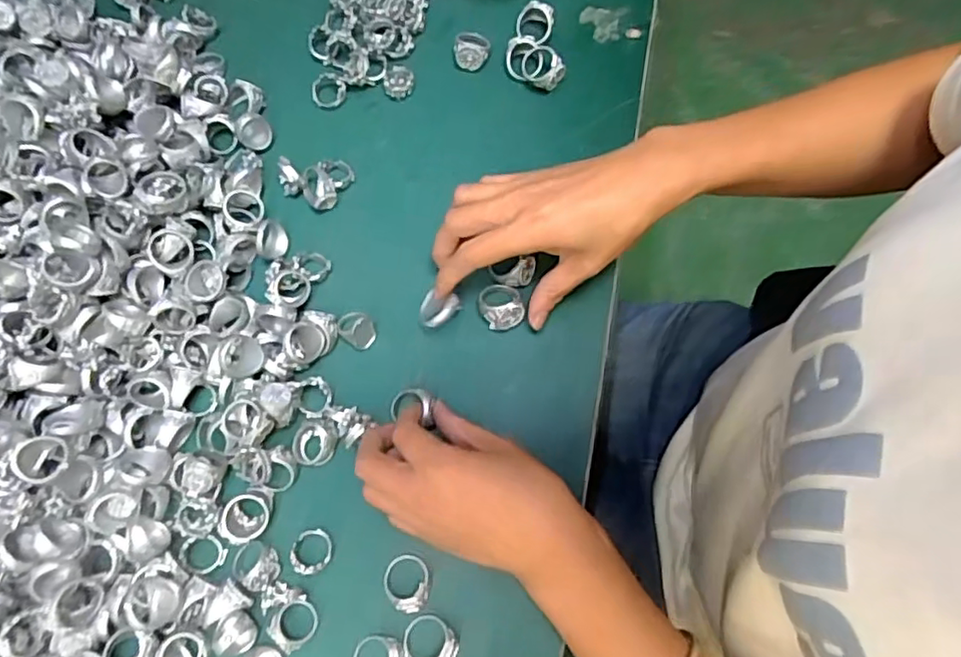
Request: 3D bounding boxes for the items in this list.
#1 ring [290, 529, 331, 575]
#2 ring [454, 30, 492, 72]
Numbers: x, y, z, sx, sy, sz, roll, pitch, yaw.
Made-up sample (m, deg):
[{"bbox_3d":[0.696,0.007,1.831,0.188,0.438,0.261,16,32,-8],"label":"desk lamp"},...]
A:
[{"bbox_3d":[-0.098,0.130,0.358,0.024,0.006,0.026,7,52,-9],"label":"ring"},{"bbox_3d":[-0.006,-0.204,0.448,0.025,0.016,0.028,11,74,4],"label":"ring"}]

